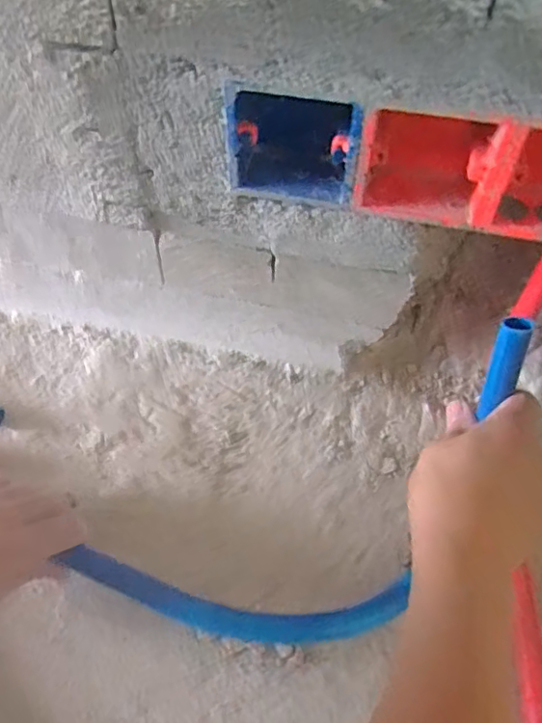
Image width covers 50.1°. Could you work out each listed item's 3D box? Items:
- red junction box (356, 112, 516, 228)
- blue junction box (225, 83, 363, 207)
[{"bbox_3d":[0.107,-0.138,0.381,0.091,0.076,0.056,11,55,8],"label":"red junction box"},{"bbox_3d":[0.018,-0.151,0.387,0.082,0.080,0.048,11,55,8],"label":"blue junction box"}]

